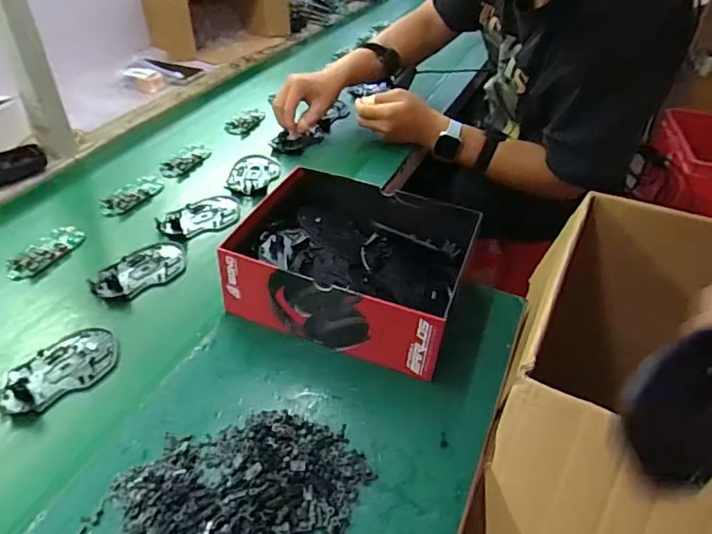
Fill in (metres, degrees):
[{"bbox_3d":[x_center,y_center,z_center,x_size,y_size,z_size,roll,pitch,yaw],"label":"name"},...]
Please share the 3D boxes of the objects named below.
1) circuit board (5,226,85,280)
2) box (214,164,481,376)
[{"bbox_3d":[-0.381,-0.019,0.649,0.043,0.011,0.097,14,42,12],"label":"circuit board"},{"bbox_3d":[-0.002,-0.004,0.594,0.231,0.089,0.197,16,42,13],"label":"box"}]

